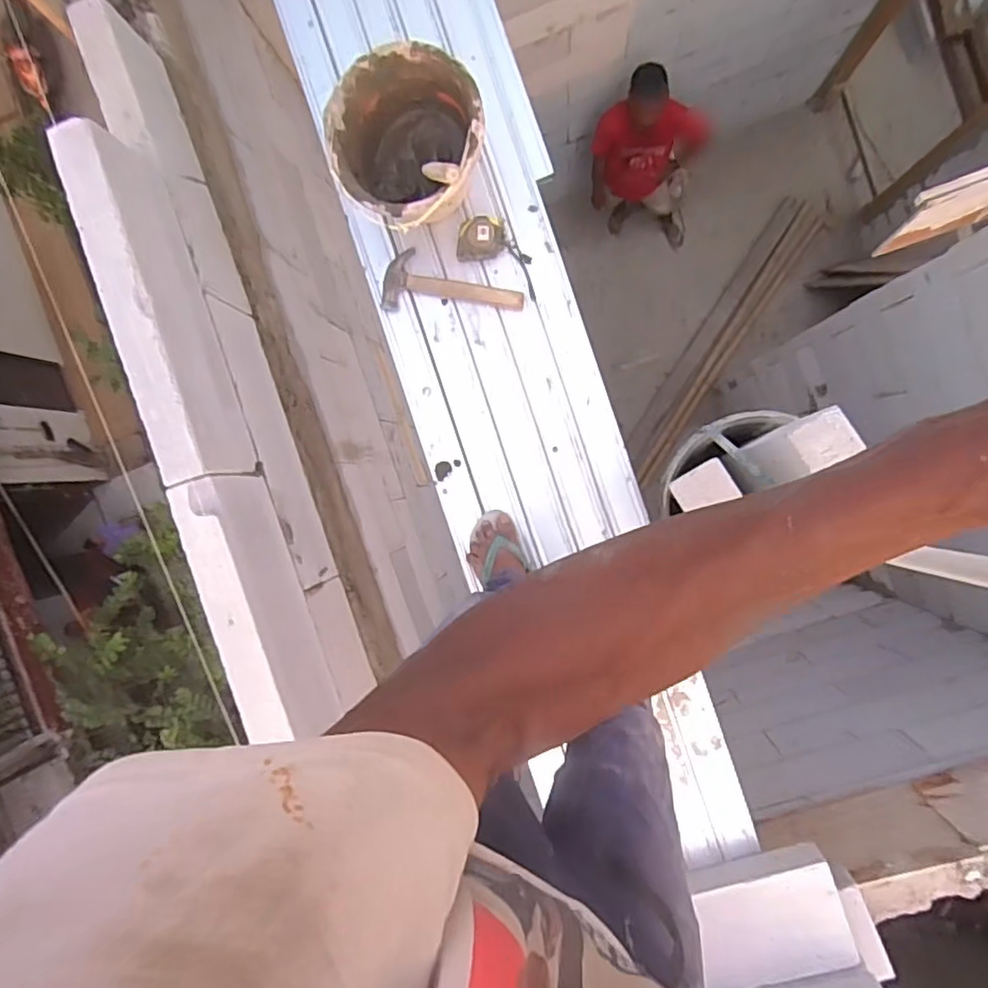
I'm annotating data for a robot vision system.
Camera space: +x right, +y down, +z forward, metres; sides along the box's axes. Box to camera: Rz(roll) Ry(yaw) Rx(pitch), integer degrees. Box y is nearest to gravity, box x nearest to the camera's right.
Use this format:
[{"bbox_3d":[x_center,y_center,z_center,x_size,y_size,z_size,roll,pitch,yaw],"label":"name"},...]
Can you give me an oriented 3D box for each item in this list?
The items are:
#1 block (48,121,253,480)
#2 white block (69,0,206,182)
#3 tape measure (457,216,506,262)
[{"bbox_3d":[-0.563,-0.306,1.064,0.086,0.203,0.582,-16,91,7],"label":"block"},{"bbox_3d":[-0.706,-0.771,1.253,0.074,0.199,0.328,-16,91,7],"label":"white block"},{"bbox_3d":[-0.027,-0.513,1.247,0.098,0.044,0.078,-4,92,6],"label":"tape measure"}]

